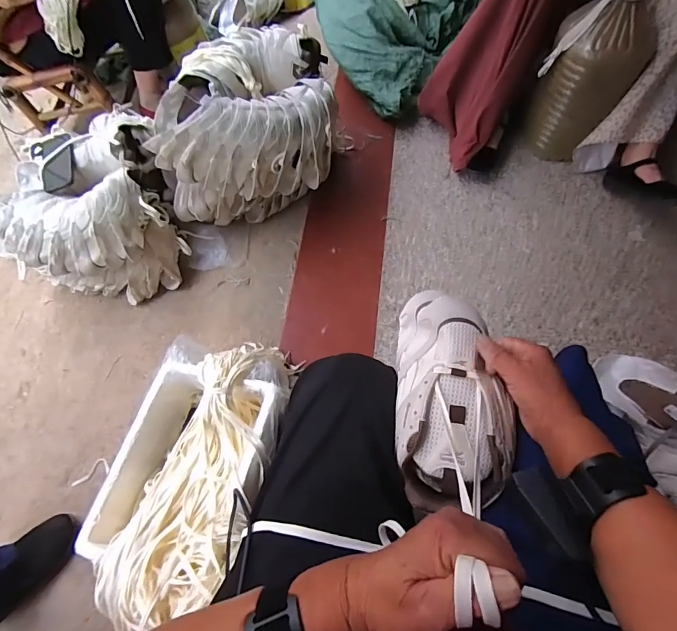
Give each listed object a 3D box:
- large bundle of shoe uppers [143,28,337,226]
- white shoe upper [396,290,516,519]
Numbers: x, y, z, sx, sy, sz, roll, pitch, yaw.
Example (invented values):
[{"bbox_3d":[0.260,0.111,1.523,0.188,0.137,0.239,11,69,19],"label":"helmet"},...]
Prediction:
[{"bbox_3d":[-0.219,-0.416,1.002,0.422,0.339,0.313,-13,64,-4],"label":"large bundle of shoe uppers"},{"bbox_3d":[0.118,0.083,0.440,0.111,0.078,0.222,-2,65,2],"label":"white shoe upper"}]

